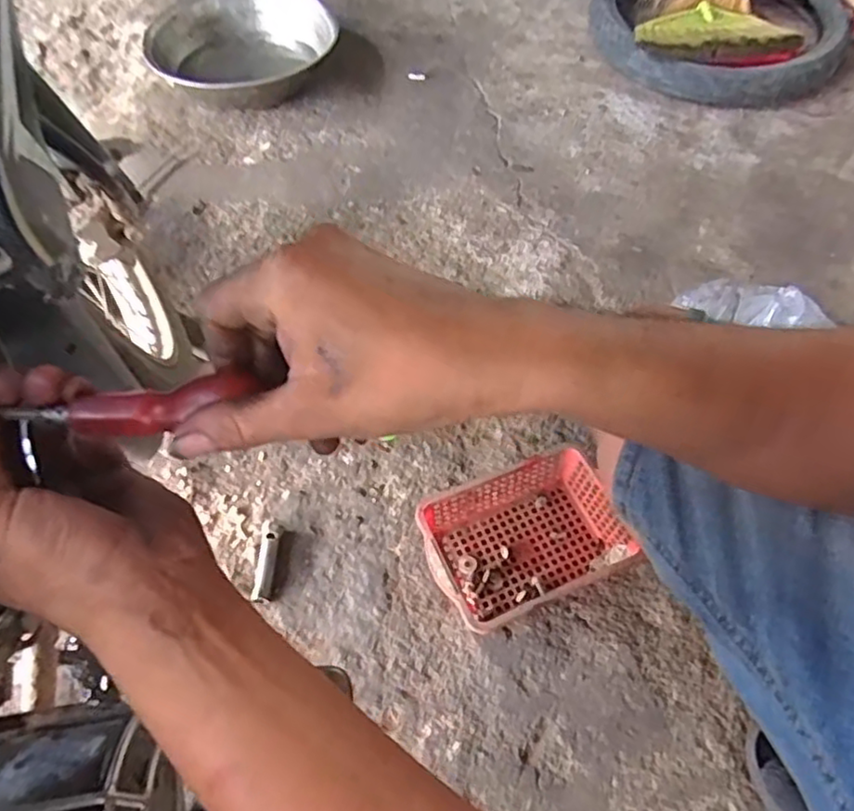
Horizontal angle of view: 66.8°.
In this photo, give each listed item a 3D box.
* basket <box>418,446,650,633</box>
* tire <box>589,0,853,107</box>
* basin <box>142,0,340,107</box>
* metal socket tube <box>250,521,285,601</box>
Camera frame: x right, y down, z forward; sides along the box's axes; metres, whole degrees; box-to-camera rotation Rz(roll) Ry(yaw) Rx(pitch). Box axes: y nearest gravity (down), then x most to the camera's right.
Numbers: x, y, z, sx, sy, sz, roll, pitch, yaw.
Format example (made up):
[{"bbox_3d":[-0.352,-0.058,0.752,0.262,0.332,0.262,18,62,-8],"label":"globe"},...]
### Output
[{"bbox_3d":[0.105,0.161,0.761,0.211,0.064,0.157,-22,61,-13],"label":"basket"},{"bbox_3d":[0.626,-0.813,1.384,0.544,0.089,0.451,3,58,2],"label":"tire"},{"bbox_3d":[-0.374,-0.720,1.315,0.340,0.121,0.340,0,58,0],"label":"basin"},{"bbox_3d":[-0.195,0.190,0.789,0.023,0.015,0.097,4,59,2],"label":"metal socket tube"}]

